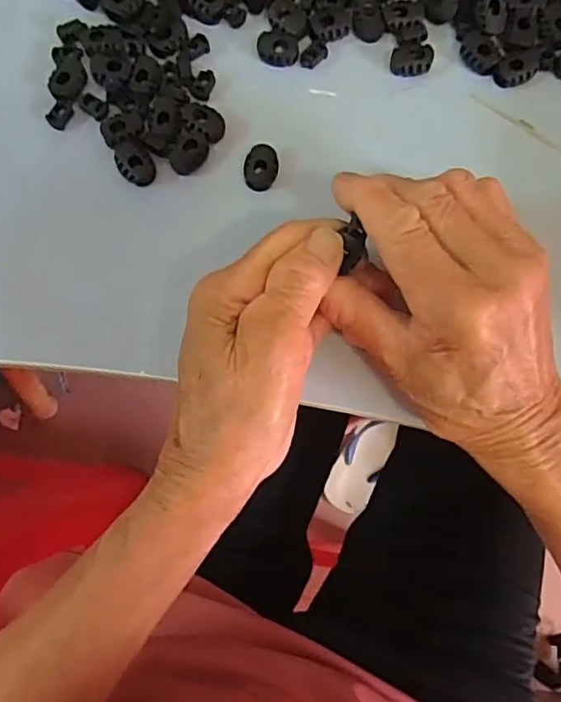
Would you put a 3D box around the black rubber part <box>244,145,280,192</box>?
[{"bbox_3d":[-0.010,-0.092,0.311,0.016,0.009,0.020,9,80,3],"label":"black rubber part"}]

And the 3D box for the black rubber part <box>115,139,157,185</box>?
[{"bbox_3d":[-0.073,-0.094,0.309,0.017,0.006,0.023,-38,96,-14],"label":"black rubber part"}]

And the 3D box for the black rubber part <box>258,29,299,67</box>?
[{"bbox_3d":[-0.001,-0.158,0.321,0.021,0.009,0.016,-1,80,1],"label":"black rubber part"}]

